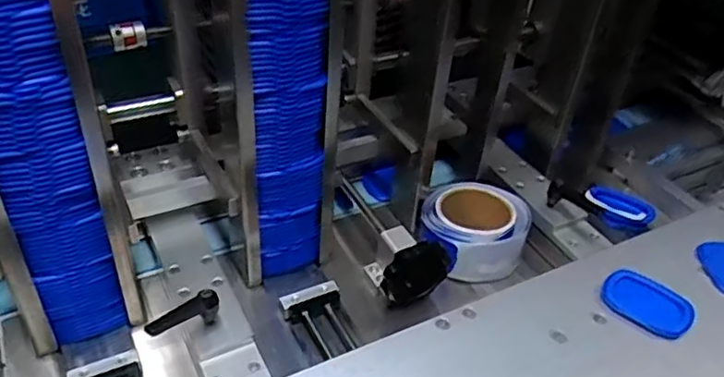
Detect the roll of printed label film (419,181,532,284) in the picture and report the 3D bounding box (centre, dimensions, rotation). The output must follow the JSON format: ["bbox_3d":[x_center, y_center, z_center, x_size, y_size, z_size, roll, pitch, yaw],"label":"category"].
[{"bbox_3d":[0.125,0.048,0.704,0.116,0.063,0.106,3,38,-3],"label":"roll of printed label film"}]

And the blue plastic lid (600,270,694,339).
[{"bbox_3d":[0.278,0.112,0.613,0.083,0.017,0.057,26,43,24],"label":"blue plastic lid"}]

